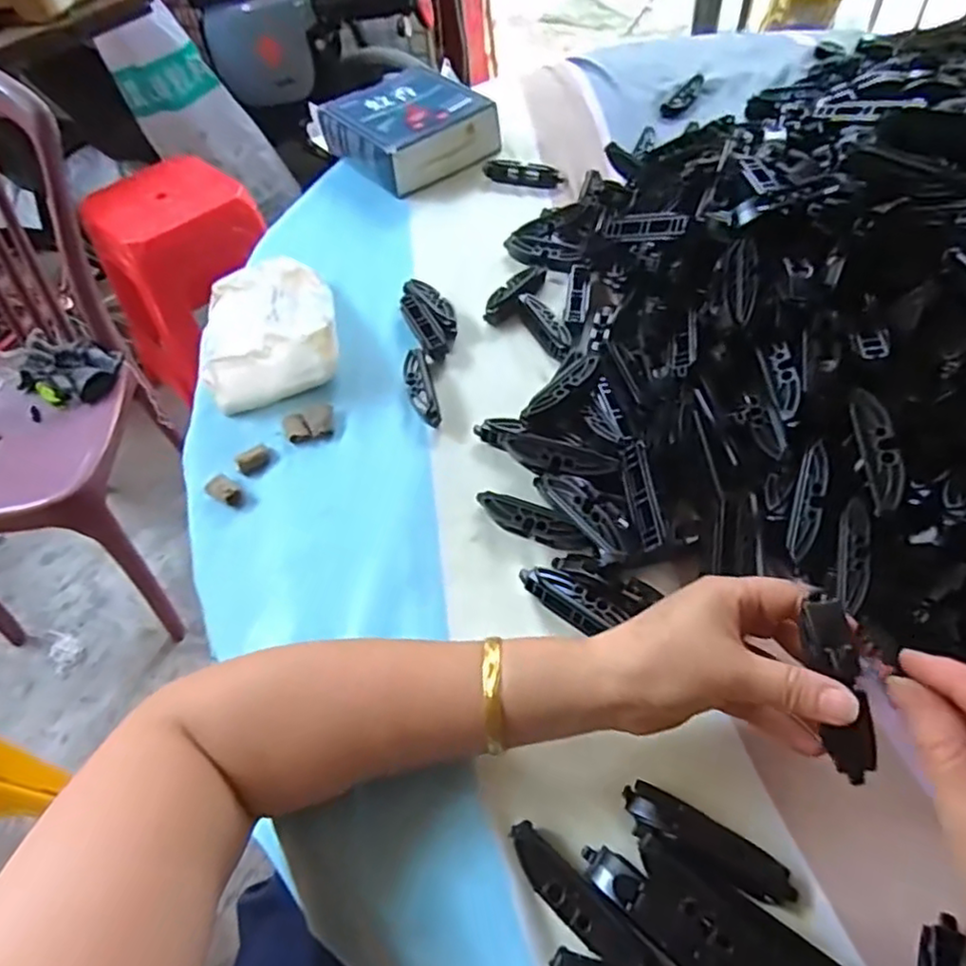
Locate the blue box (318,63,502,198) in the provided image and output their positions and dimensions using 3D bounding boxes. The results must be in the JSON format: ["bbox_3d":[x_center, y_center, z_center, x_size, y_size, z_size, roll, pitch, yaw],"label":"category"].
[{"bbox_3d":[-0.080,-0.380,0.705,0.148,0.051,0.156,-37,59,-20],"label":"blue box"}]

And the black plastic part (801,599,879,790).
[{"bbox_3d":[0.157,0.091,0.289,0.016,0.015,0.078,-9,86,-2],"label":"black plastic part"}]

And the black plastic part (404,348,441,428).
[{"bbox_3d":[-0.047,-0.071,0.493,0.019,0.018,0.076,-13,54,-5],"label":"black plastic part"}]

